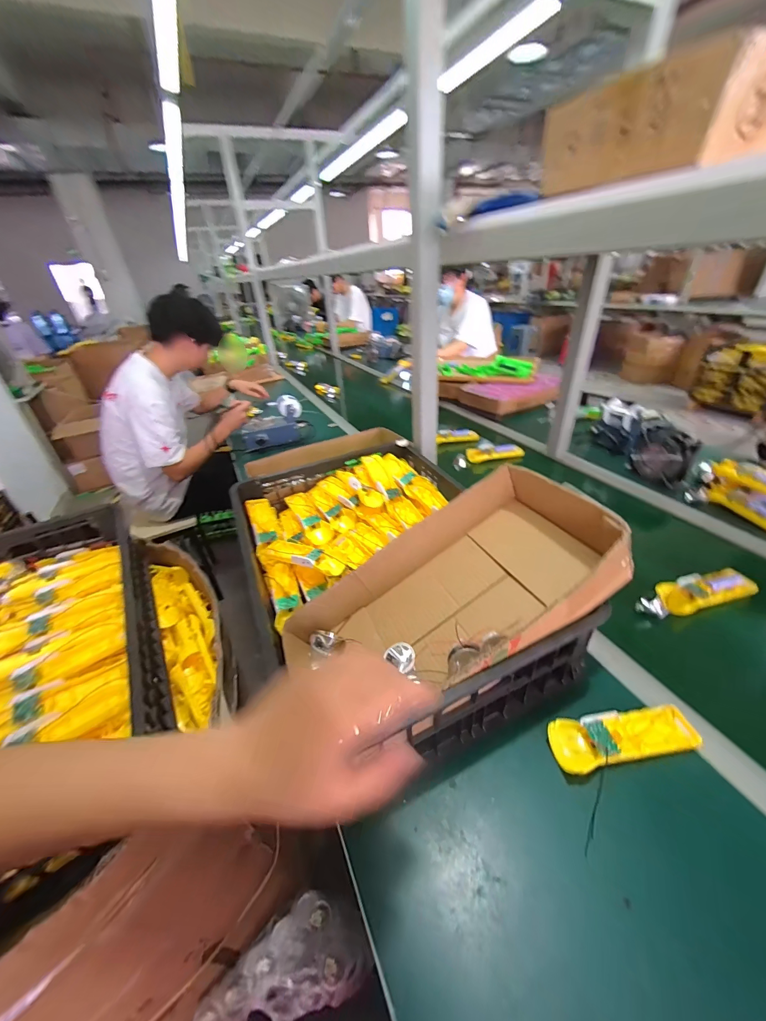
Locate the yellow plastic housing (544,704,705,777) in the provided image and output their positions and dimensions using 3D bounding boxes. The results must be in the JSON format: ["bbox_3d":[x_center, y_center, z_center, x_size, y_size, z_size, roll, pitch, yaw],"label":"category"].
[{"bbox_3d":[0.285,0.265,0.422,0.168,0.021,0.051,-8,34,-5],"label":"yellow plastic housing"}]

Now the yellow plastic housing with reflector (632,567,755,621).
[{"bbox_3d":[0.506,0.134,0.584,0.192,0.021,0.058,-13,35,-12],"label":"yellow plastic housing with reflector"}]

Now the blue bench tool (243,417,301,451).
[{"bbox_3d":[-0.392,-0.271,1.251,0.185,0.075,0.113,-15,35,-14],"label":"blue bench tool"}]

